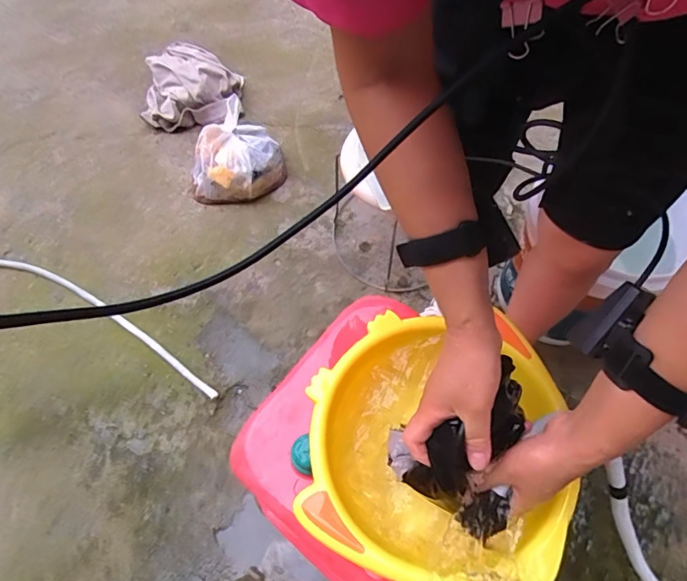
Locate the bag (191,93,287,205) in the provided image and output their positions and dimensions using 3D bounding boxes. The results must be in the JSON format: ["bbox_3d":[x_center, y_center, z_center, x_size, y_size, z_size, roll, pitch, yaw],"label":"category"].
[{"bbox_3d":[-0.307,-0.363,1.281,0.239,0.131,0.272,37,69,19],"label":"bag"}]

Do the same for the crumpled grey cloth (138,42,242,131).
[{"bbox_3d":[-0.480,-0.639,1.430,0.314,0.099,0.308,-14,62,-5],"label":"crumpled grey cloth"}]

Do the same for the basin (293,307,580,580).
[{"bbox_3d":[0.091,0.151,0.468,0.249,0.077,0.256,-1,62,2],"label":"basin"}]

